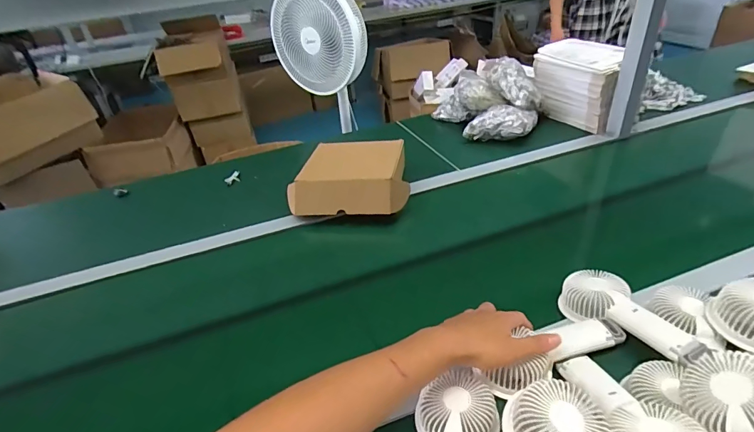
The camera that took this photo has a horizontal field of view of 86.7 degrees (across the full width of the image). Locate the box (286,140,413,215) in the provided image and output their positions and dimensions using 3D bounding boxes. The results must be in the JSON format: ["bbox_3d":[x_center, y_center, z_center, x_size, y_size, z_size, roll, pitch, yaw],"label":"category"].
[{"bbox_3d":[-0.056,-0.088,0.861,0.252,0.069,0.205,2,36,12],"label":"box"}]

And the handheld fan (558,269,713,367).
[{"bbox_3d":[0.316,0.126,0.506,0.077,0.039,0.164,-31,42,-30],"label":"handheld fan"}]

